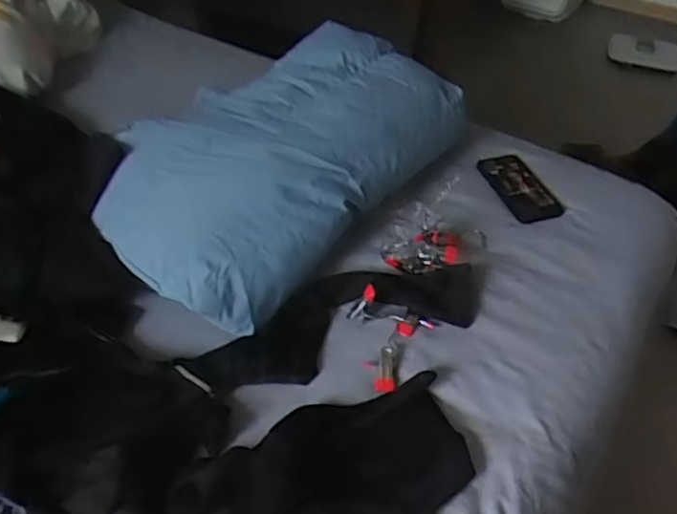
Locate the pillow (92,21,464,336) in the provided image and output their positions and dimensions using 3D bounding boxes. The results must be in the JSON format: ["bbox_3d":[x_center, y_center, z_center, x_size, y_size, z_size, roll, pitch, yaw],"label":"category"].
[{"bbox_3d":[-0.098,-0.167,0.937,0.361,0.163,0.583,31,50,27],"label":"pillow"}]

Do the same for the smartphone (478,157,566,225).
[{"bbox_3d":[0.306,-0.119,1.038,0.089,0.008,0.164,-19,55,-14],"label":"smartphone"}]

